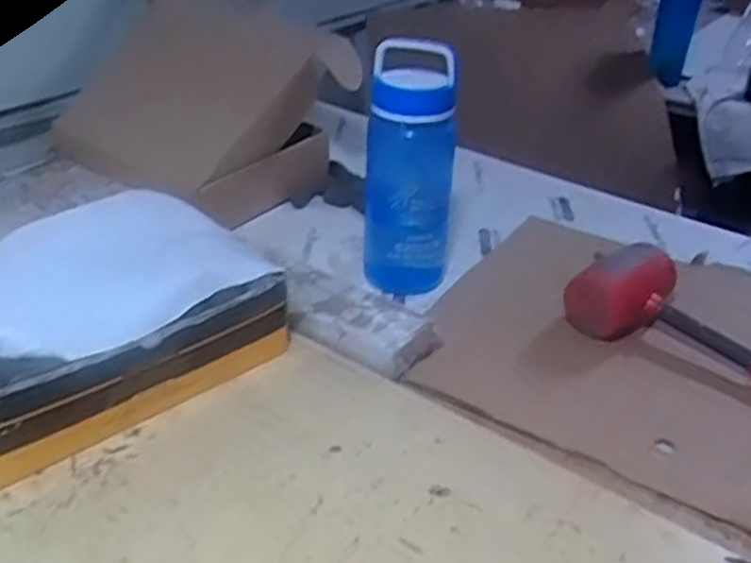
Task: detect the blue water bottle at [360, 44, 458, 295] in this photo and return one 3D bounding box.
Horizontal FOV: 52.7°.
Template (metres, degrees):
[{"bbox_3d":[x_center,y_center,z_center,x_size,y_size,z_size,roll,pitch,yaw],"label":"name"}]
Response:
[{"bbox_3d":[0.039,-0.121,0.878,0.101,0.292,0.078,2,31,1],"label":"blue water bottle"}]

